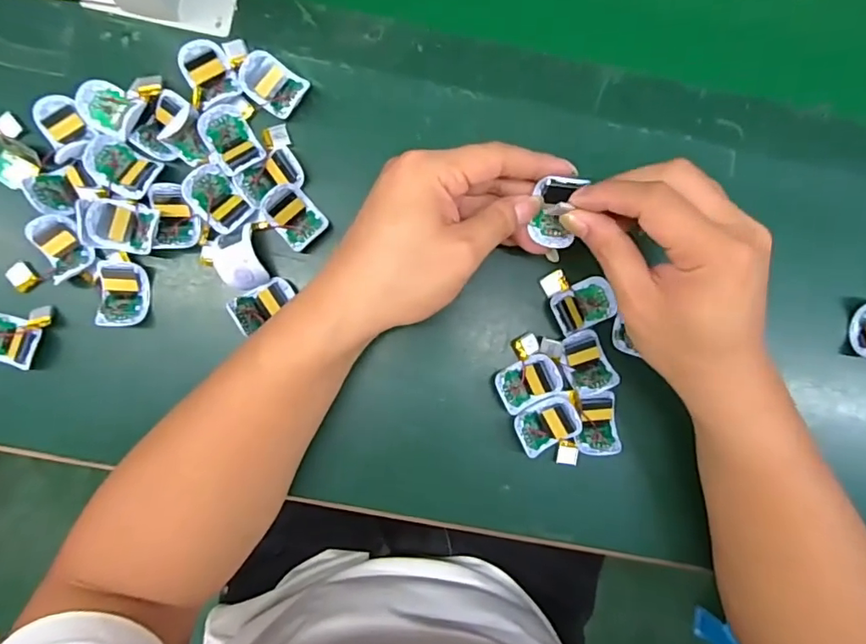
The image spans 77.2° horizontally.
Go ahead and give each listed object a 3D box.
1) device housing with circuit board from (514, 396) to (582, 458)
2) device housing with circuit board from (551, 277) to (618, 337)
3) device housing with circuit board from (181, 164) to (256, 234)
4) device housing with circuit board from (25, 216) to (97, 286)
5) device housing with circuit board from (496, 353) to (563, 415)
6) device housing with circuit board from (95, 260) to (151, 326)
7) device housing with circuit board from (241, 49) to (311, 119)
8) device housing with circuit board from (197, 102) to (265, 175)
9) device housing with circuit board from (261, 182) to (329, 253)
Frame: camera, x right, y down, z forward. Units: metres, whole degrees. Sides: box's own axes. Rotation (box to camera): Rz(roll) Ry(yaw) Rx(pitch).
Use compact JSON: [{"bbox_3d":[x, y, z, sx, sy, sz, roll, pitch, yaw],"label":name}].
[{"bbox_3d":[0.078,0.070,0.368,0.043,0.011,0.032,-23,92,-3],"label":"device housing with circuit board"},{"bbox_3d":[0.104,-0.011,0.370,0.045,0.009,0.029,-23,92,-3],"label":"device housing with circuit board"},{"bbox_3d":[-0.139,-0.079,0.349,0.030,0.012,0.042,-44,92,-2],"label":"device housing with circuit board"},{"bbox_3d":[-0.239,-0.046,0.348,0.033,0.017,0.043,-27,92,-2],"label":"device housing with circuit board"},{"bbox_3d":[0.064,0.041,0.366,0.043,0.009,0.029,-27,92,-2],"label":"device housing with circuit board"},{"bbox_3d":[-0.205,-0.019,0.354,0.031,0.018,0.041,0,90,-3],"label":"device housing with circuit board"},{"bbox_3d":[-0.106,-0.157,0.359,0.044,0.012,0.030,34,89,-3],"label":"device housing with circuit board"},{"bbox_3d":[-0.131,-0.119,0.352,0.028,0.011,0.043,-31,92,-2],"label":"device housing with circuit board"},{"bbox_3d":[-0.091,-0.069,0.359,0.029,0.015,0.039,-42,92,-2],"label":"device housing with circuit board"}]

